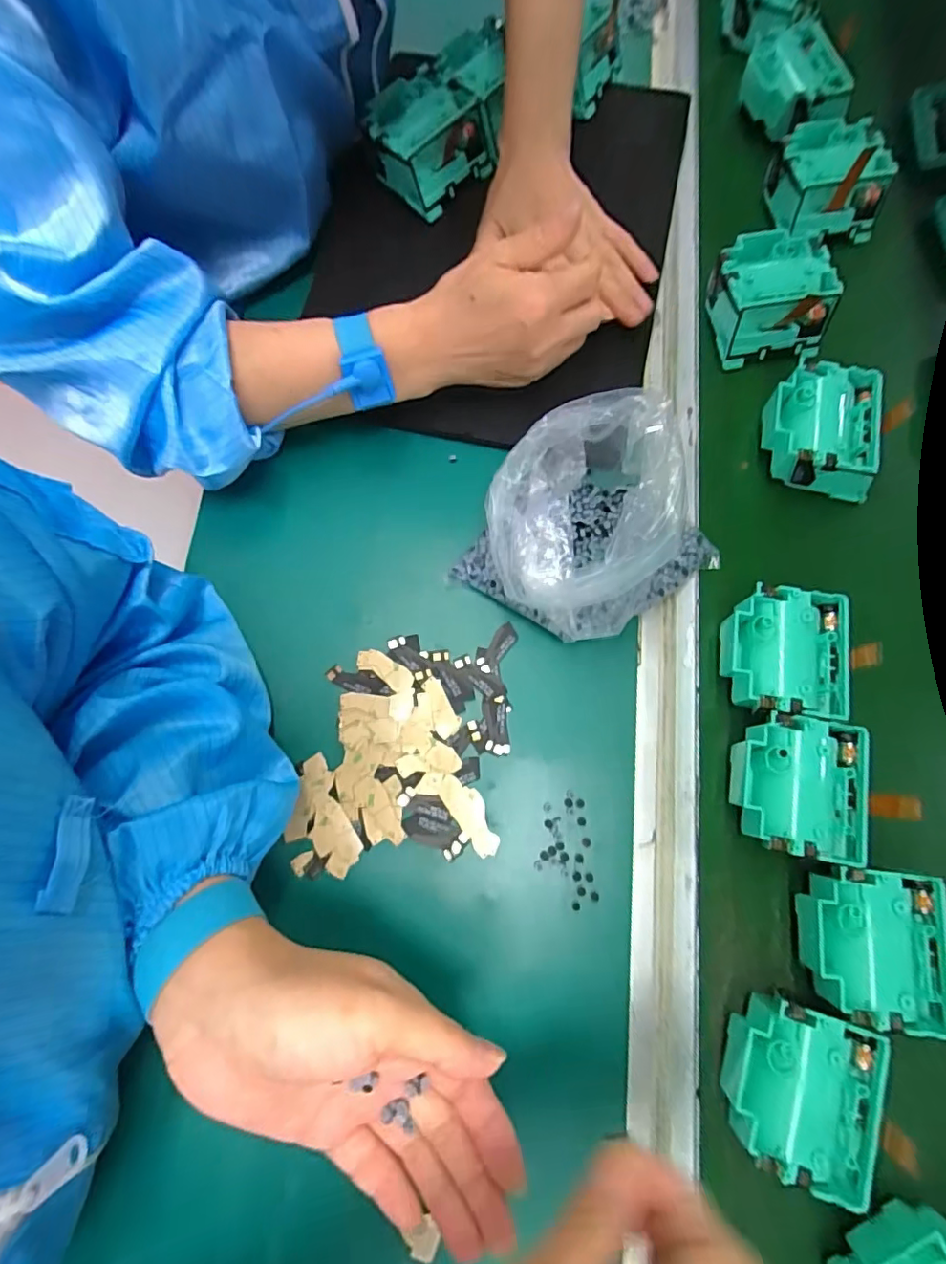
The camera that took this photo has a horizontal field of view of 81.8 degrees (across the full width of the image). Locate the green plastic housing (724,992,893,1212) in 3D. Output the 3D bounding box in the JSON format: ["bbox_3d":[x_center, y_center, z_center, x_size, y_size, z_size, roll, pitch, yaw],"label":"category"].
[{"bbox_3d":[0.159,0.225,0.276,0.065,0.042,0.072,19,80,6],"label":"green plastic housing"}]

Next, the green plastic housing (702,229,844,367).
[{"bbox_3d":[0.215,-0.246,0.397,0.076,0.043,0.080,-9,78,1],"label":"green plastic housing"}]

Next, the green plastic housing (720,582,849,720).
[{"bbox_3d":[0.187,0.014,0.331,0.067,0.035,0.073,4,78,3],"label":"green plastic housing"}]

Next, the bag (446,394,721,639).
[{"bbox_3d":[0.068,-0.061,0.308,0.127,0.113,0.118,40,83,10],"label":"bag"}]

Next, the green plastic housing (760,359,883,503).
[{"bbox_3d":[0.233,-0.136,0.377,0.069,0.048,0.079,11,79,5],"label":"green plastic housing"}]

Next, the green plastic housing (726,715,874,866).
[{"bbox_3d":[0.182,0.087,0.313,0.069,0.036,0.073,10,79,5],"label":"green plastic housing"}]

